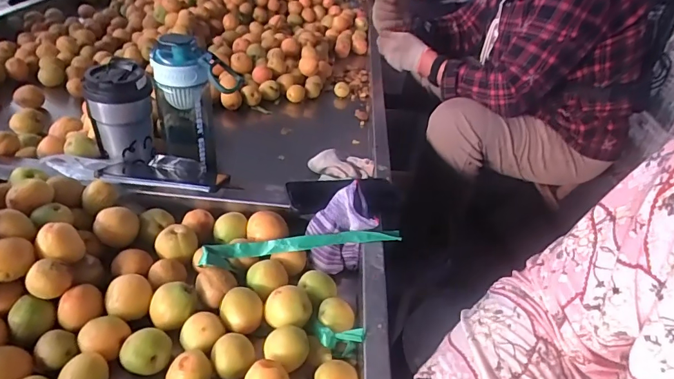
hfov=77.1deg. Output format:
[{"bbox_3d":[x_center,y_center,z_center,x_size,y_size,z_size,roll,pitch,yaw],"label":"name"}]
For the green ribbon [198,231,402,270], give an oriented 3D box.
[{"bbox_3d":[-0.041,0.068,0.535,0.246,0.019,0.030,-3,38,-14],"label":"green ribbon"}]

